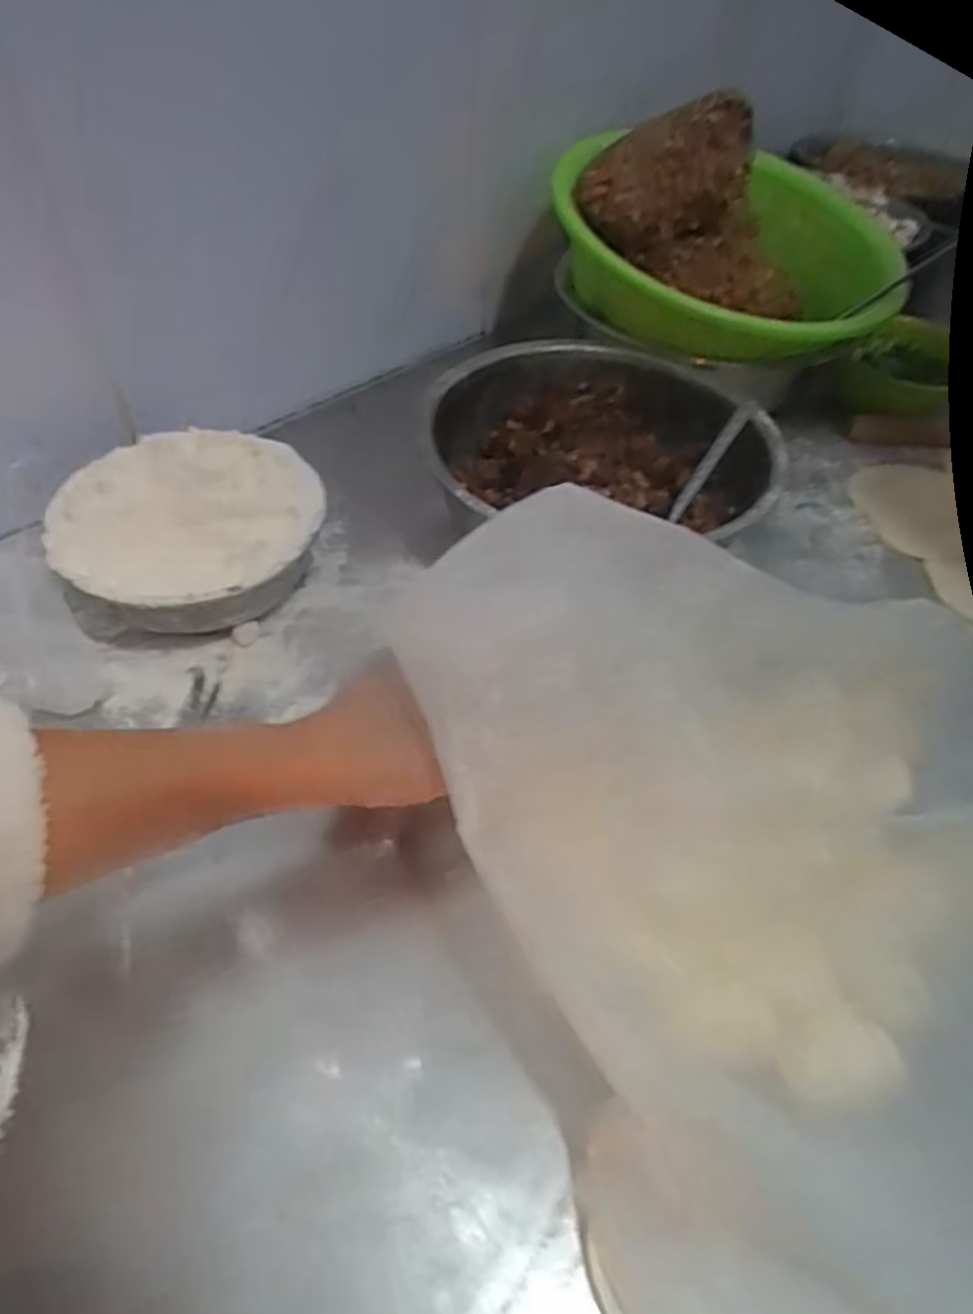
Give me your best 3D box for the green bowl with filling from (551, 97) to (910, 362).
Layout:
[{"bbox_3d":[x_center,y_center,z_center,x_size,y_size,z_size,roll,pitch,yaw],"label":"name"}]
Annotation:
[{"bbox_3d":[0.227,-0.401,0.709,0.318,0.152,0.297,2,49,-3],"label":"green bowl with filling"}]

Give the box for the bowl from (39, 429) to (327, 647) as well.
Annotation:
[{"bbox_3d":[-0.196,-0.078,0.516,0.173,0.083,0.150,-34,60,-29],"label":"bowl"}]

